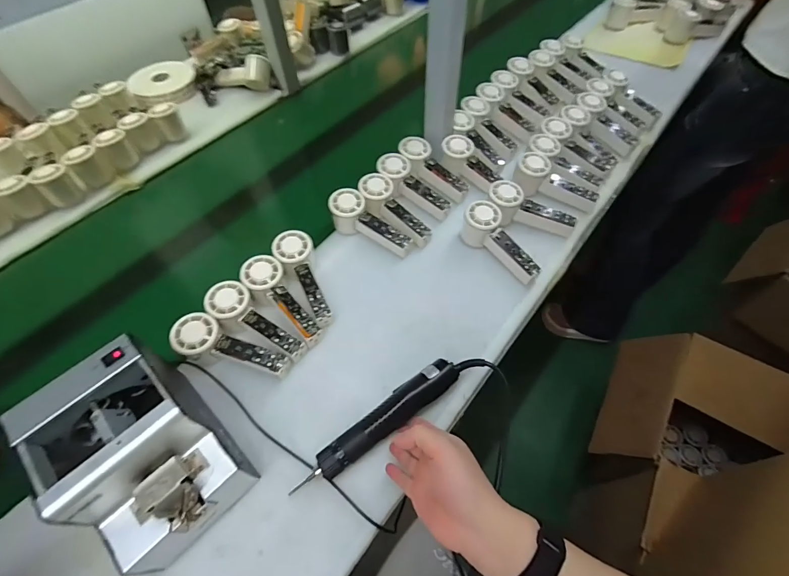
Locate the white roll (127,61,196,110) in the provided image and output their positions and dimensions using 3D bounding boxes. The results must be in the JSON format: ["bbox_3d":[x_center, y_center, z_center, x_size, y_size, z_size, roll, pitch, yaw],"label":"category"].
[{"bbox_3d":[-0.539,-0.492,0.902,0.127,0.033,0.154,-9,57,-4],"label":"white roll"}]

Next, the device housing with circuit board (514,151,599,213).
[{"bbox_3d":[0.279,-0.180,0.670,0.146,0.058,0.056,32,61,6],"label":"device housing with circuit board"}]

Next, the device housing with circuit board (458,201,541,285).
[{"bbox_3d":[0.164,-0.068,0.589,0.051,0.055,0.143,-30,61,-17],"label":"device housing with circuit board"}]

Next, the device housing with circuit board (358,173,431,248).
[{"bbox_3d":[-0.002,-0.125,0.638,0.059,0.042,0.152,-38,77,-22],"label":"device housing with circuit board"}]

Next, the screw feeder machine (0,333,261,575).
[{"bbox_3d":[-0.259,0.166,0.395,0.175,0.133,0.128,36,65,22],"label":"screw feeder machine"}]

